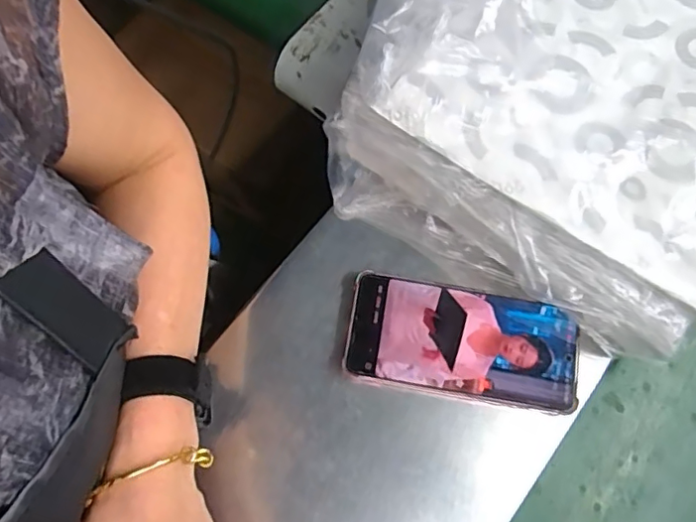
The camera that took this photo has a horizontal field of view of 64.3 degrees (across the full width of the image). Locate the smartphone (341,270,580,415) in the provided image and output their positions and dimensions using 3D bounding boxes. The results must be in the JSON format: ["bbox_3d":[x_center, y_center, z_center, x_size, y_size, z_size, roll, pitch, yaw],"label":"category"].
[{"bbox_3d":[0.081,0.058,0.395,0.161,0.006,0.078,10,72,2],"label":"smartphone"}]

